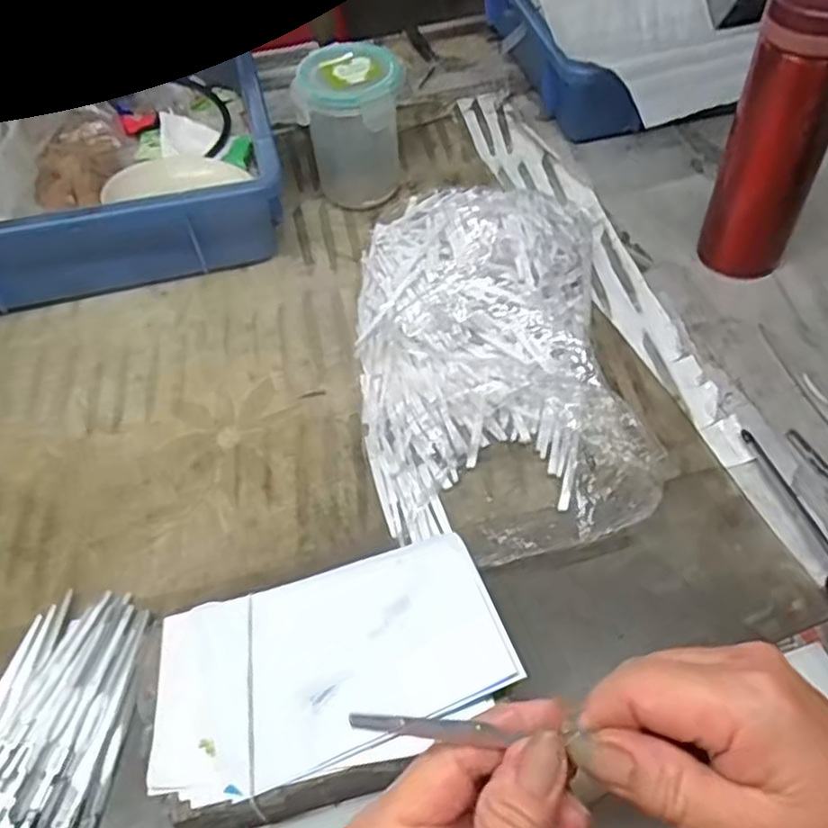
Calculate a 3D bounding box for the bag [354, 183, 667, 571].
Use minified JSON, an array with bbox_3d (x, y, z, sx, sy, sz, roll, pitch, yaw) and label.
[{"bbox_3d":[0.050,-0.045,0.460,0.167,0.056,0.270,-7,52,-1],"label":"bag"}]

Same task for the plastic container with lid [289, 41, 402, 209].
[{"bbox_3d":[-0.047,-0.223,0.572,0.081,0.107,0.077,-3,52,1],"label":"plastic container with lid"}]

